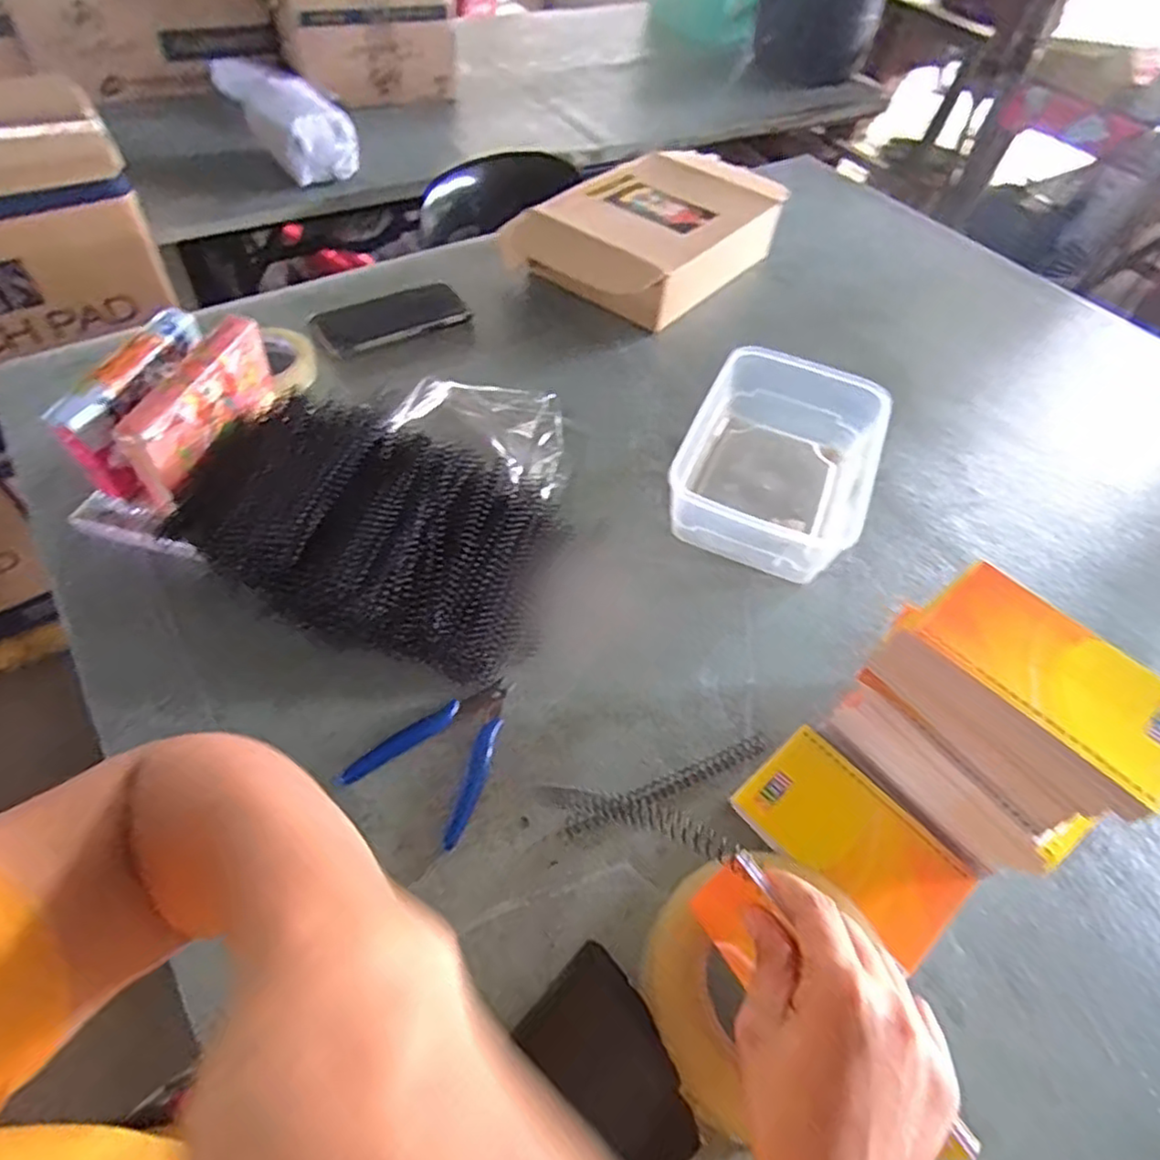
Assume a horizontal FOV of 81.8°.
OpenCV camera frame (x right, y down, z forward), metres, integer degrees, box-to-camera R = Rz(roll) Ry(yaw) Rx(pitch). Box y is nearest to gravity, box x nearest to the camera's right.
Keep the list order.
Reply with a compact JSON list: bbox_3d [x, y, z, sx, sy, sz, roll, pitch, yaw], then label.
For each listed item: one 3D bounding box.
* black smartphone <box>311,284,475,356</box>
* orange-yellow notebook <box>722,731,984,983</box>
[{"bbox_3d":[-0.213,-0.299,0.755,0.163,0.016,0.078,-24,58,-21],"label":"black smartphone"},{"bbox_3d":[0.170,0.160,0.416,0.079,0.014,0.131,-38,62,-19],"label":"orange-yellow notebook"}]

